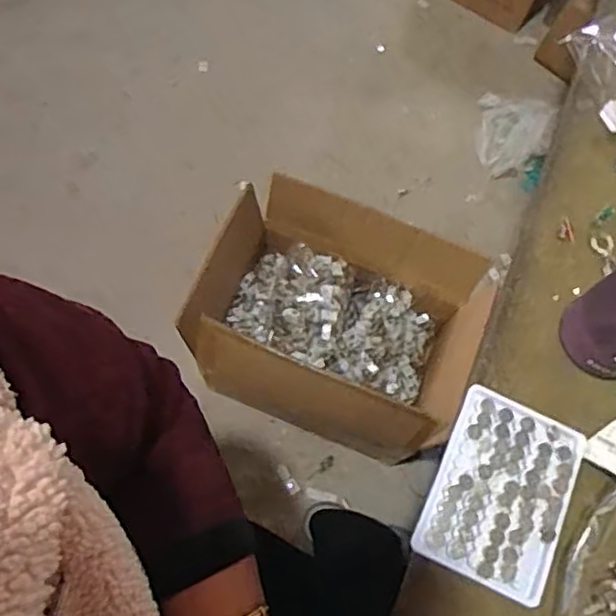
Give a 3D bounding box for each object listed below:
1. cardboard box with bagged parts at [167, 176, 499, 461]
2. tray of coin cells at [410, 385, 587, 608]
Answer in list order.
[{"bbox_3d":[0.022,0.017,1.067,0.379,0.249,0.318,21,69,2],"label":"cardboard box with bagged parts"},{"bbox_3d":[0.143,0.135,0.463,0.097,0.016,0.129,26,69,4],"label":"tray of coin cells"}]

